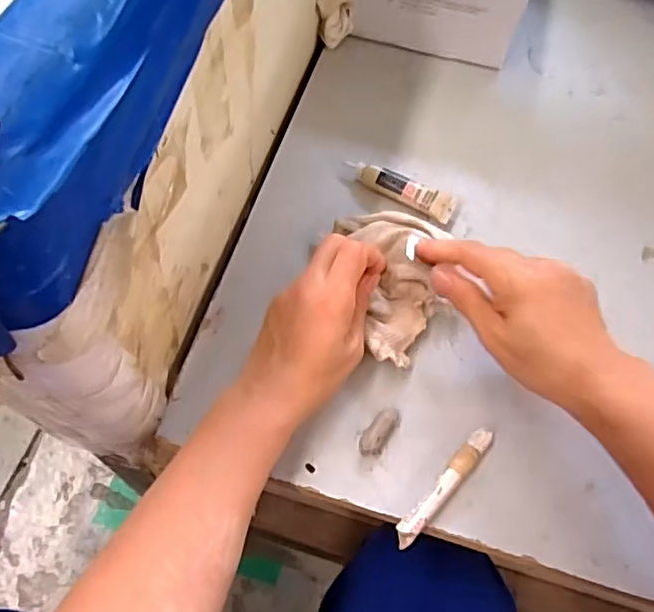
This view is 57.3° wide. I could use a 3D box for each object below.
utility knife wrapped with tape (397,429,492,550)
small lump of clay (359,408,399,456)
[{"bbox_3d":[0.073,0.113,0.377,0.013,0.011,0.091,40,67,16],"label":"utility knife wrapped with tape"},{"bbox_3d":[0.034,0.082,0.388,0.014,0.012,0.034,32,65,13],"label":"small lump of clay"}]

